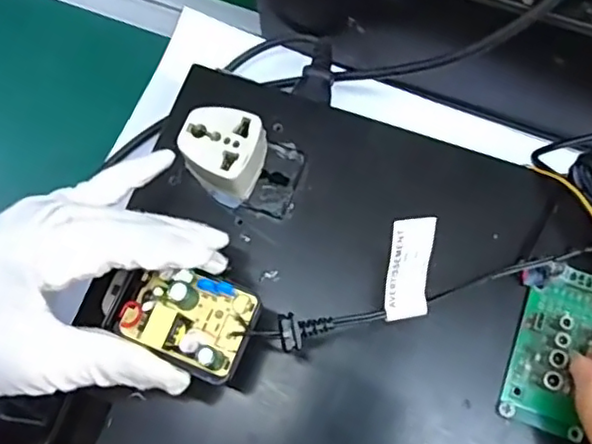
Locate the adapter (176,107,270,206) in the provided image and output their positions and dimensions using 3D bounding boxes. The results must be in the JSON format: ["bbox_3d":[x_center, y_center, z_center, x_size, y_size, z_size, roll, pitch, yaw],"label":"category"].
[{"bbox_3d":[-0.038,-0.035,0.317,0.039,0.034,0.038,26,73,10],"label":"adapter"}]

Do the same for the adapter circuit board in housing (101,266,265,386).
[{"bbox_3d":[-0.049,0.036,0.251,0.063,0.017,0.038,23,73,9],"label":"adapter circuit board in housing"}]

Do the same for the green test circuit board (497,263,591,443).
[{"bbox_3d":[0.125,0.060,0.290,0.043,0.016,0.076,21,79,9],"label":"green test circuit board"}]

